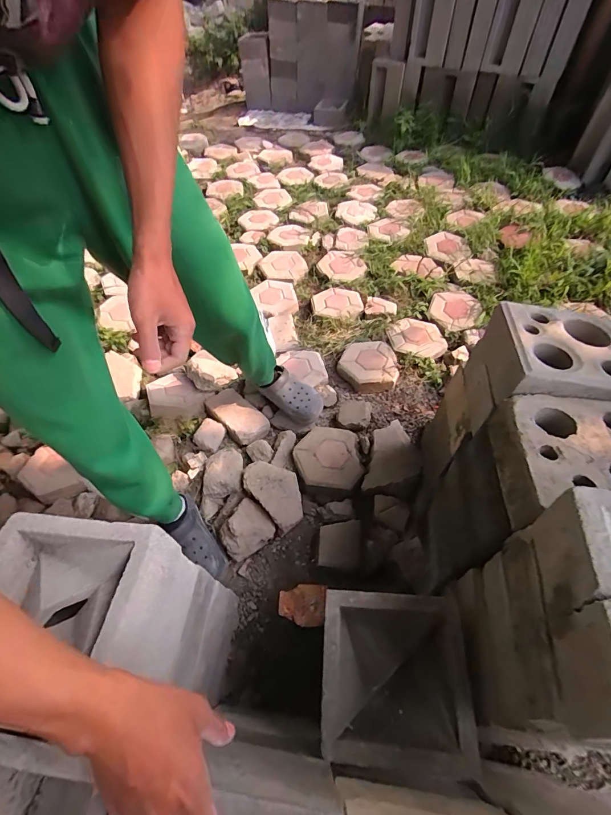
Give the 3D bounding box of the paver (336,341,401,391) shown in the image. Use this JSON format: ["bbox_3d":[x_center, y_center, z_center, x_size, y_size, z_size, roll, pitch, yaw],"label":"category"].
[{"bbox_3d":[0.211,-0.151,1.264,0.196,0.062,0.214,0,53,2],"label":"paver"}]

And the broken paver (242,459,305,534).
[{"bbox_3d":[-0.077,0.220,0.994,0.123,0.059,0.206,-36,60,-22],"label":"broken paver"}]

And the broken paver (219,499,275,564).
[{"bbox_3d":[-0.155,0.301,0.930,0.129,0.085,0.120,-38,61,-23],"label":"broken paver"}]

